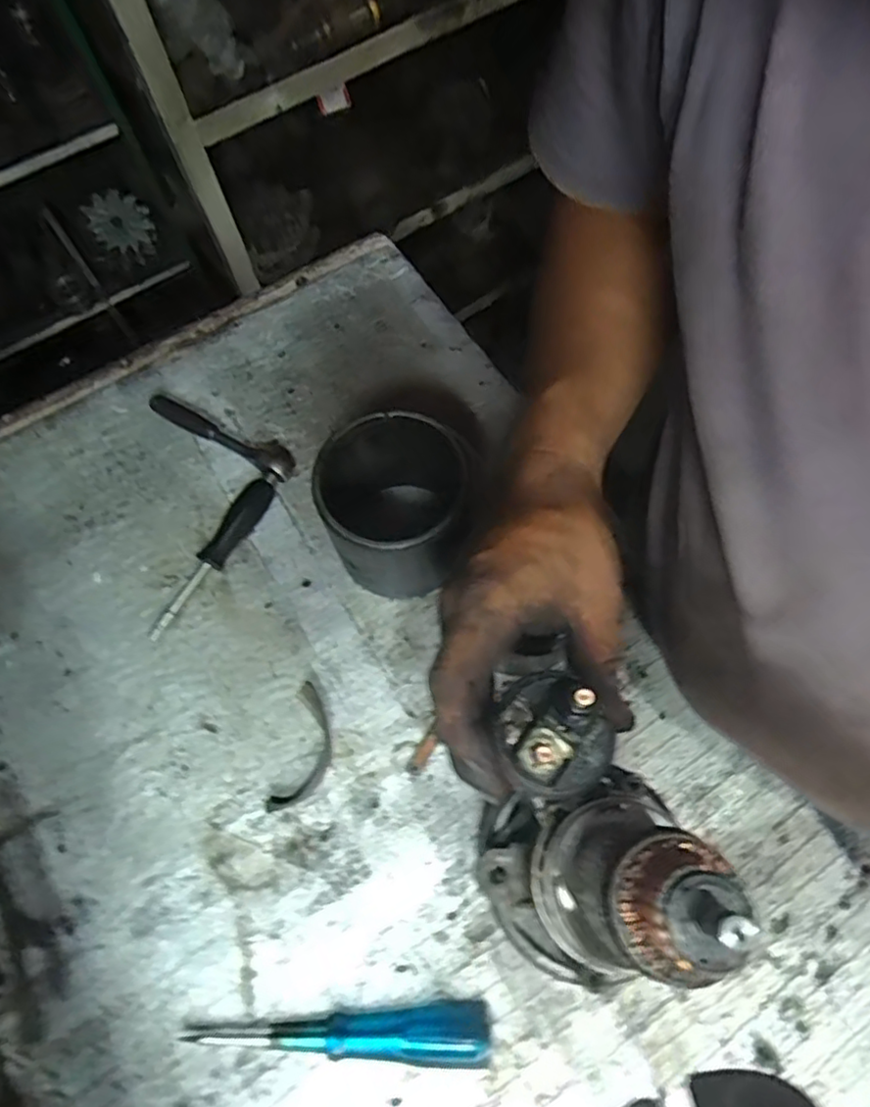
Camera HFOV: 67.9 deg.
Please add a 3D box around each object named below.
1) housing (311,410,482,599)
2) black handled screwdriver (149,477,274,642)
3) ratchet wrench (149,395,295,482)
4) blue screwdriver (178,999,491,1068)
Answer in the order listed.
[{"bbox_3d":[-0.029,-0.040,0.496,0.104,0.119,0.125,-7,69,-2],"label":"housing"},{"bbox_3d":[-0.185,0.002,0.532,0.027,0.020,0.151,29,72,11],"label":"black handled screwdriver"},{"bbox_3d":[-0.184,-0.111,0.565,0.143,0.035,0.035,30,72,11],"label":"ratchet wrench"},{"bbox_3d":[-0.061,0.312,0.412,0.191,0.023,0.029,-4,69,-1],"label":"blue screwdriver"}]

